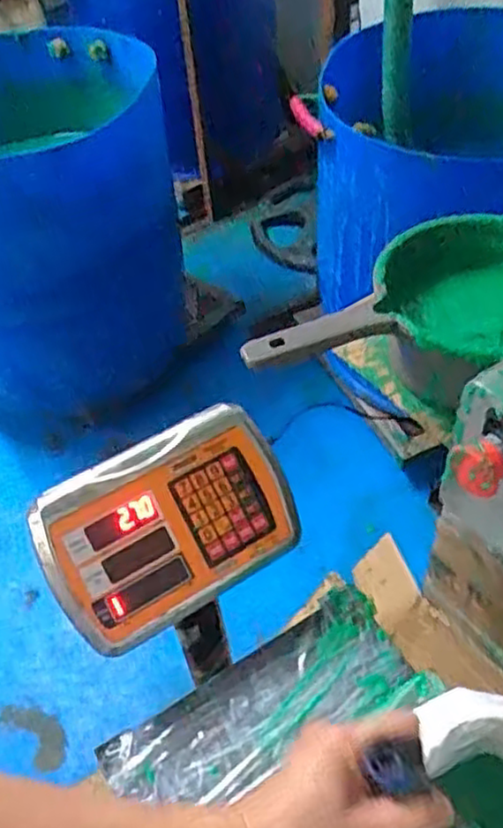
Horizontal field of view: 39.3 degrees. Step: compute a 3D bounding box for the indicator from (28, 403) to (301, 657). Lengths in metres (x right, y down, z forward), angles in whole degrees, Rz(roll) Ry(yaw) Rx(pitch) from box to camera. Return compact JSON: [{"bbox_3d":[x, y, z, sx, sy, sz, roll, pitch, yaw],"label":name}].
[{"bbox_3d":[-0.085,0.110,0.709,0.240,0.070,0.166,-26,94,-18],"label":"indicator"}]

